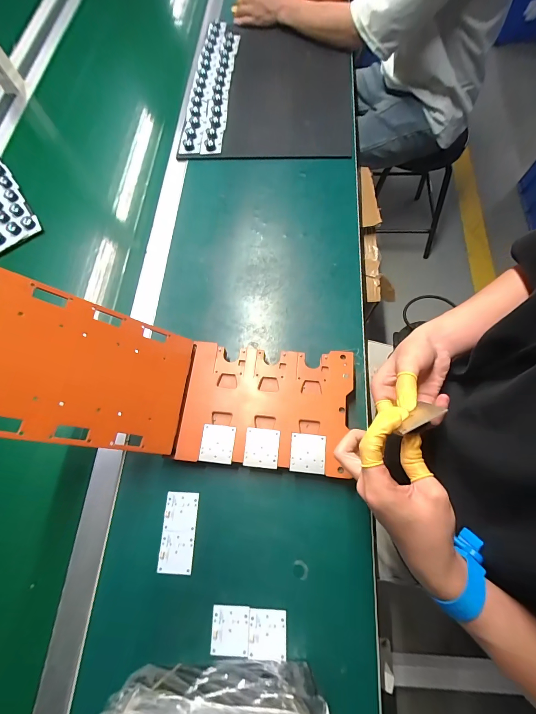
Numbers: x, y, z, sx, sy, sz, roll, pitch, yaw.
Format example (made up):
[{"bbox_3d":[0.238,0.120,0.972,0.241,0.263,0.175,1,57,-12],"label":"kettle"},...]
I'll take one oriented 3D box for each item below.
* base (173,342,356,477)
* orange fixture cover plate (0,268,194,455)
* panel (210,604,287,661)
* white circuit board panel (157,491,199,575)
[{"bbox_3d":[-0.002,0.069,0.430,0.229,0.037,0.164,5,71,4],"label":"base"},{"bbox_3d":[-0.200,0.017,0.336,0.006,0.228,0.156,-13,63,45],"label":"orange fixture cover plate"},{"bbox_3d":[-0.023,0.329,0.356,0.089,0.005,0.048,0,70,3],"label":"panel"},{"bbox_3d":[-0.119,0.233,0.397,0.044,0.004,0.094,1,70,3],"label":"white circuit board panel"}]

